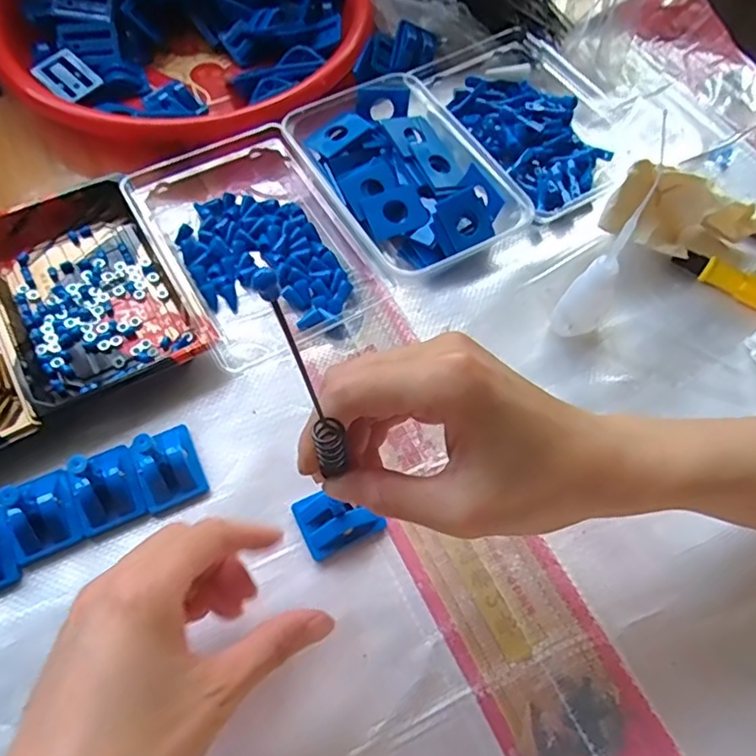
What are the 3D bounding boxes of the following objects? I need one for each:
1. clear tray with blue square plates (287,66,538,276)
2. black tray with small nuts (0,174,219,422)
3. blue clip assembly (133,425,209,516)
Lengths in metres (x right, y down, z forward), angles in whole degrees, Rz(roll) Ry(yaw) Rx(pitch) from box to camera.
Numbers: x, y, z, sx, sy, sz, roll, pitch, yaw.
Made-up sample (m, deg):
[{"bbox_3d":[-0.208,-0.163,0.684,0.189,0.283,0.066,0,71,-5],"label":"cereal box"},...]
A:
[{"bbox_3d":[0.017,-0.142,0.422,0.111,0.030,0.161,-28,67,-15],"label":"clear tray with blue square plates"},{"bbox_3d":[-0.184,-0.055,0.380,0.103,0.020,0.158,-29,67,-15],"label":"black tray with small nuts"},{"bbox_3d":[-0.118,0.048,0.333,0.033,0.022,0.042,-22,65,-13],"label":"blue clip assembly"}]

